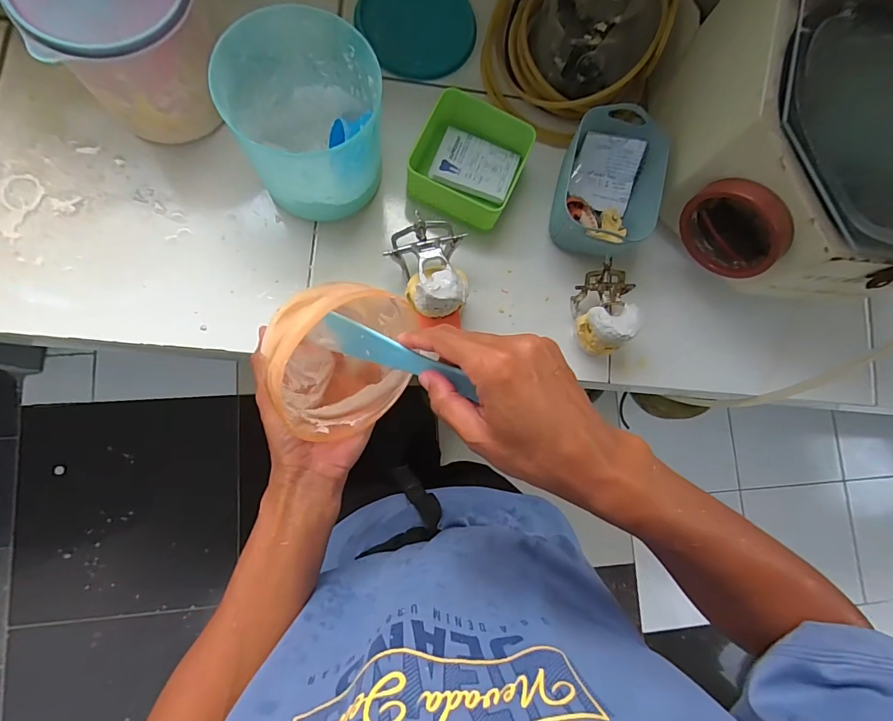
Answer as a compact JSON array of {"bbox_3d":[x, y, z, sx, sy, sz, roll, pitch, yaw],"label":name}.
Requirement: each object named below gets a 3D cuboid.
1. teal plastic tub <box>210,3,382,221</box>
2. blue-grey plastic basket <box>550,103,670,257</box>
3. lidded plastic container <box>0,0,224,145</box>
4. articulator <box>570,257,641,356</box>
[{"bbox_3d":[-0.151,-0.267,0.498,0.148,0.155,0.158,1,83,-7],"label":"teal plastic tub"},{"bbox_3d":[0.209,-0.233,0.570,0.118,0.076,0.183,13,82,-5],"label":"blue-grey plastic basket"},{"bbox_3d":[-0.338,-0.350,0.480,0.156,0.154,0.153,1,83,-7],"label":"lidded plastic container"},{"bbox_3d":[0.196,-0.064,0.543,0.069,0.081,0.104,11,82,-5],"label":"articulator"}]

